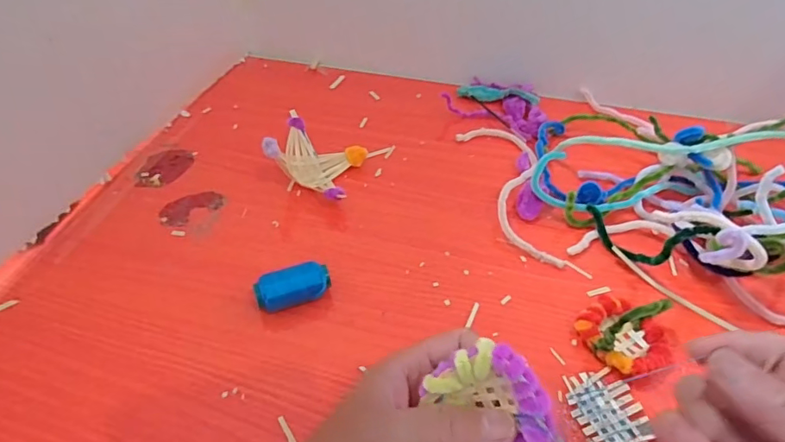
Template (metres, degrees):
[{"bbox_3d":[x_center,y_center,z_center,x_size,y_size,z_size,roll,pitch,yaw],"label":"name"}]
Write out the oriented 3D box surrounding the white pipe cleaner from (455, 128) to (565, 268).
[{"bbox_3d":[0.118,-0.036,0.466,0.070,0.023,0.188,-6,46,-8],"label":"white pipe cleaner"}]

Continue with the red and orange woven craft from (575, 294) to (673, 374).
[{"bbox_3d":[0.164,0.073,0.343,0.052,0.041,0.057,1,45,-1],"label":"red and orange woven craft"}]

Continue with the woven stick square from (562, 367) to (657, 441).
[{"bbox_3d":[0.137,0.120,0.319,0.044,0.004,0.052,-6,37,-7],"label":"woven stick square"}]

